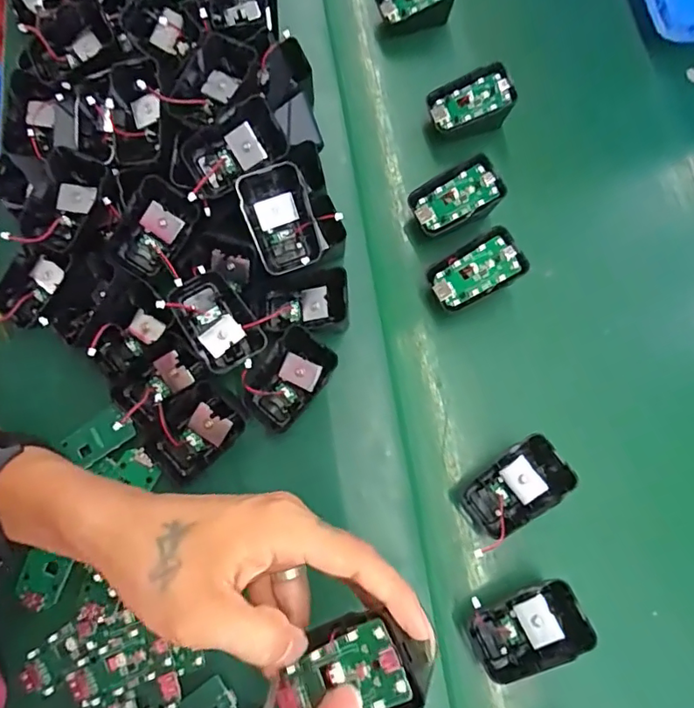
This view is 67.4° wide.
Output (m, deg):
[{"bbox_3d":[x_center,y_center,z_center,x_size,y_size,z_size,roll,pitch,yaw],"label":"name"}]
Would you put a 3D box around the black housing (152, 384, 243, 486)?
[{"bbox_3d":[-0.105,0.054,0.355,0.067,0.026,0.042,-40,84,6],"label":"black housing"}]

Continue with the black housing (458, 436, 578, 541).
[{"bbox_3d":[0.113,0.089,0.348,0.069,0.026,0.043,-40,76,24],"label":"black housing"}]

